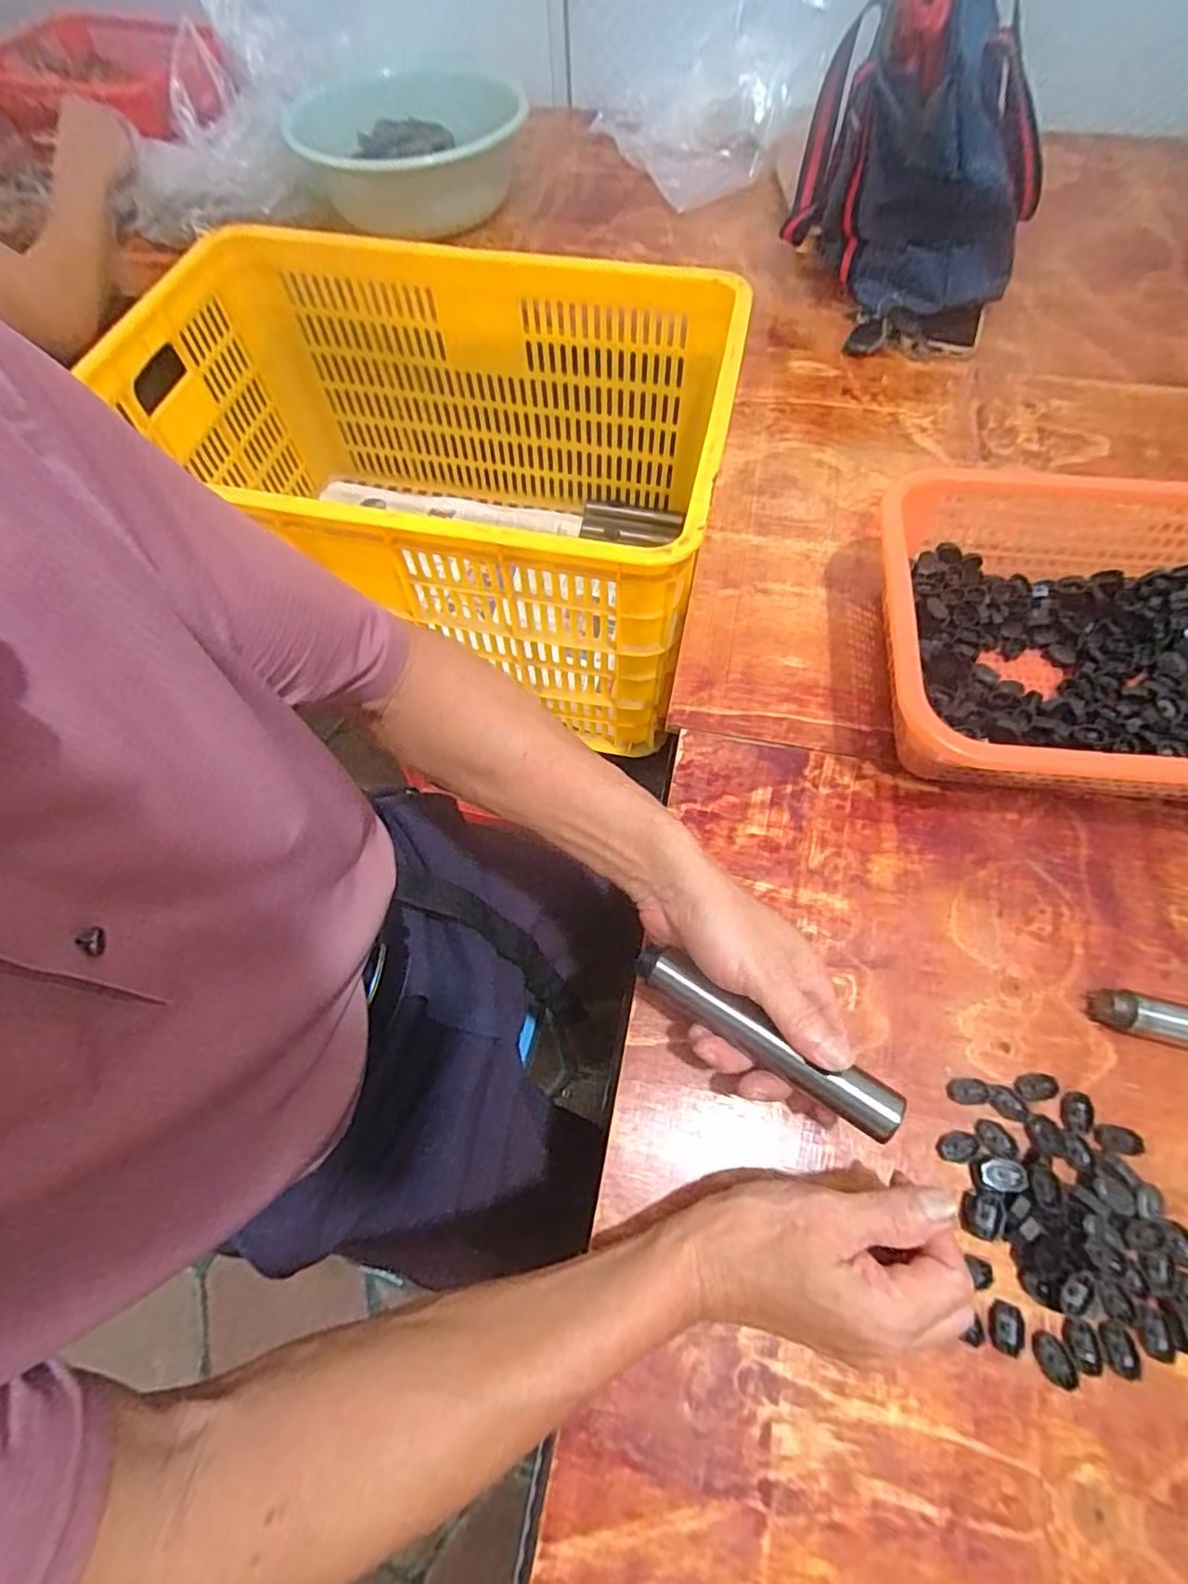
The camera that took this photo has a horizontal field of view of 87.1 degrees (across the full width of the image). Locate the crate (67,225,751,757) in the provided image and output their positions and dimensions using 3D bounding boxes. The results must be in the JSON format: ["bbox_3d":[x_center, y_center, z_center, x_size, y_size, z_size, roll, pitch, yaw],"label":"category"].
[{"bbox_3d":[-0.178,-0.344,0.708,0.609,0.283,0.398,11,66,7],"label":"crate"}]

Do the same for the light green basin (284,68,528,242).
[{"bbox_3d":[-0.240,-0.843,0.821,0.292,0.102,0.275,-1,65,1],"label":"light green basin"}]

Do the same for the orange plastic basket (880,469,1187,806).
[{"bbox_3d":[0.382,-0.099,0.456,0.320,0.091,0.251,7,65,5],"label":"orange plastic basket"}]

